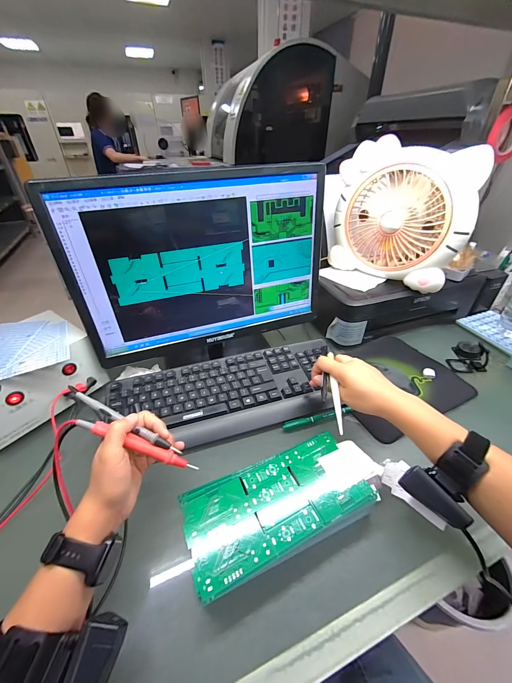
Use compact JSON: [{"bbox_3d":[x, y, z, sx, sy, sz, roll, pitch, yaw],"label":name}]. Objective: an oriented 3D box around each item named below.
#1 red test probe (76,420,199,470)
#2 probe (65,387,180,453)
[{"bbox_3d":[-0.133,0.117,0.314,0.139,0.013,0.016,23,39,-2],"label":"red test probe"},{"bbox_3d":[-0.159,0.095,0.329,0.158,0.010,0.015,29,42,4],"label":"probe"}]

